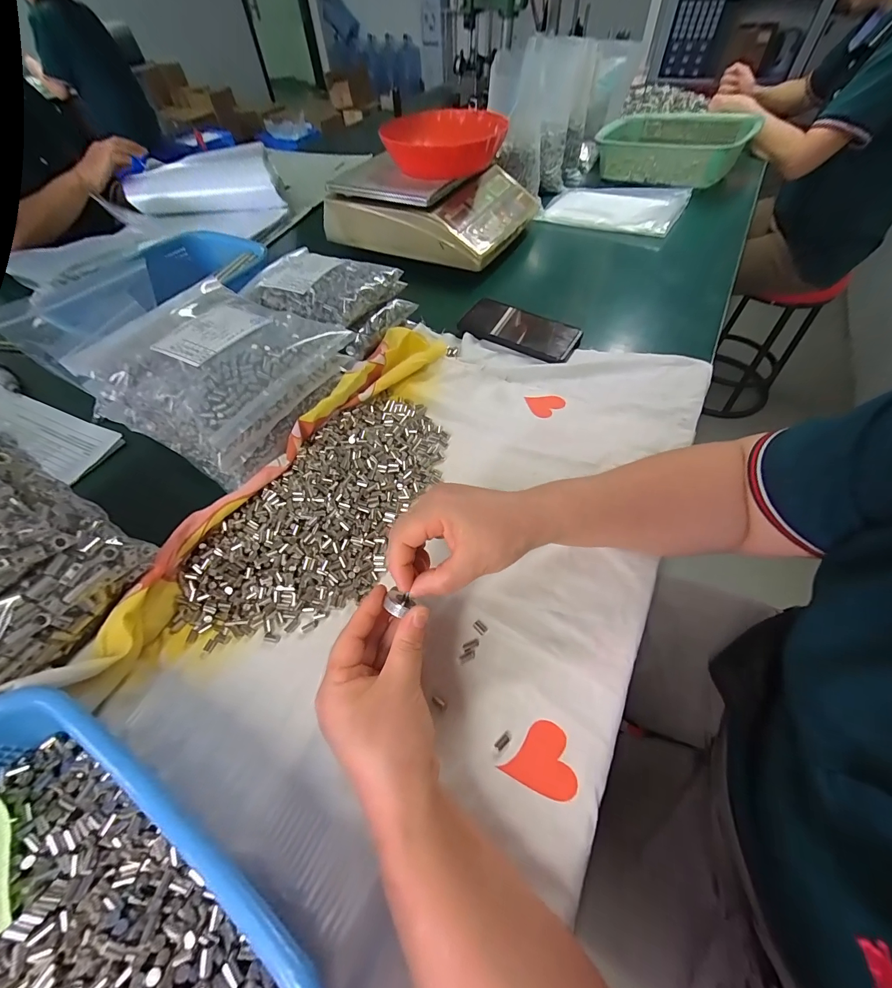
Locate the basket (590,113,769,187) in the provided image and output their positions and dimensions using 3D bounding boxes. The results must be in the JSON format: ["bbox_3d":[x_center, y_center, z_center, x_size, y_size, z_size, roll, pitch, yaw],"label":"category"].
[{"bbox_3d":[0.481,-0.743,0.832,0.220,0.086,0.291,-40,63,-22],"label":"basket"}]

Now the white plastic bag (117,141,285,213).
[{"bbox_3d":[-0.516,-0.672,0.825,0.323,0.091,0.088,-3,55,1],"label":"white plastic bag"}]

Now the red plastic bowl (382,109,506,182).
[{"bbox_3d":[0.001,-0.595,0.653,0.195,0.063,0.169,6,56,7],"label":"red plastic bowl"}]

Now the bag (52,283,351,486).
[{"bbox_3d":[-0.241,-0.137,0.421,0.209,0.092,0.194,23,60,17],"label":"bag"}]

